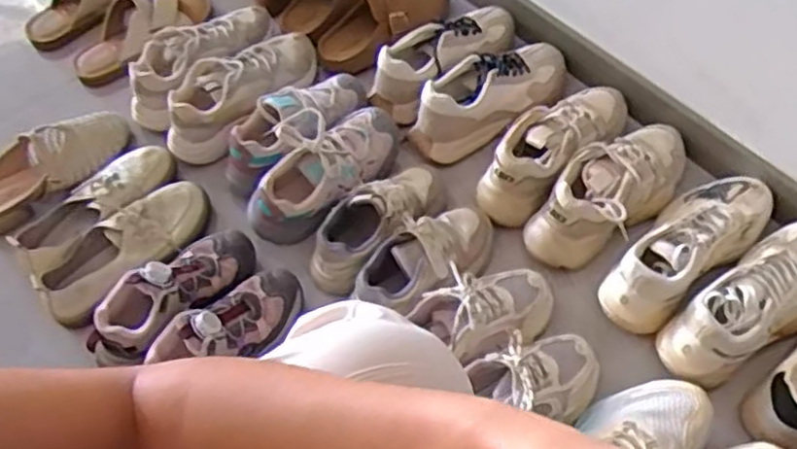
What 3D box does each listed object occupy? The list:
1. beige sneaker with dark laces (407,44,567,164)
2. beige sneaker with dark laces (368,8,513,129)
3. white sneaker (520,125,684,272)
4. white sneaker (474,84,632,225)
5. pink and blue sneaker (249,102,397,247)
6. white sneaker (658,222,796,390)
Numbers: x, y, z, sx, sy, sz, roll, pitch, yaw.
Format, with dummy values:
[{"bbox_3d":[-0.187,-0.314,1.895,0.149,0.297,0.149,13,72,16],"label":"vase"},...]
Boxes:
[{"bbox_3d":[0.133,-0.174,1.011,0.247,0.093,0.108,-21,60,-10],"label":"beige sneaker with dark laces"},{"bbox_3d":[0.067,-0.246,1.053,0.249,0.080,0.093,-37,64,-19],"label":"beige sneaker with dark laces"},{"bbox_3d":[0.274,-0.045,0.917,0.252,0.093,0.096,-37,64,-18],"label":"white sneaker"},{"bbox_3d":[0.210,-0.109,0.954,0.259,0.082,0.090,-38,64,-19],"label":"white sneaker"},{"bbox_3d":[-0.090,-0.070,0.949,0.092,0.098,0.234,37,67,23],"label":"pink and blue sneaker"},{"bbox_3d":[0.415,0.082,0.824,0.272,0.084,0.097,-35,63,-17],"label":"white sneaker"}]

